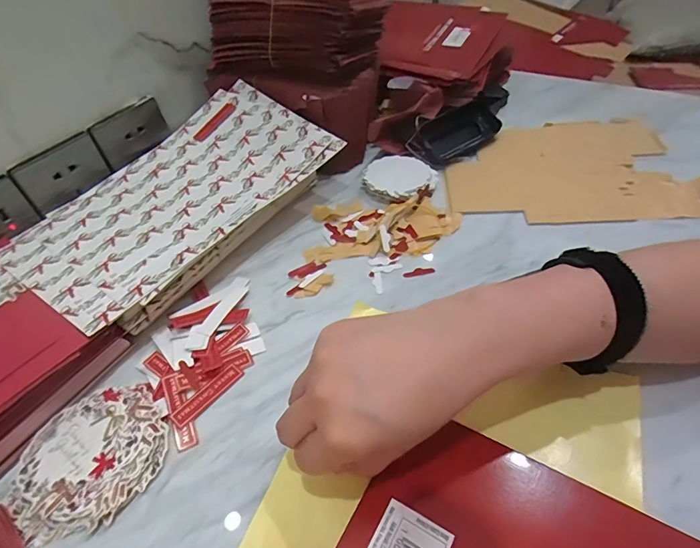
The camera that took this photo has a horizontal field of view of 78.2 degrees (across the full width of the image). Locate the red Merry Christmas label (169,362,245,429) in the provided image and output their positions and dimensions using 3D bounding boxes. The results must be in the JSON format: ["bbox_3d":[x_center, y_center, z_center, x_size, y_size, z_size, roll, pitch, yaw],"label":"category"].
[{"bbox_3d":[-0.107,0.090,0.326,0.014,0.004,0.058,29,56,30],"label":"red Merry Christmas label"}]

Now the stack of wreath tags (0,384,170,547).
[{"bbox_3d":[-0.178,0.127,0.294,0.101,0.015,0.087,-31,50,-21],"label":"stack of wreath tags"}]

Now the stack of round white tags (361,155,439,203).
[{"bbox_3d":[0.054,-0.105,0.476,0.076,0.018,0.071,19,51,23],"label":"stack of round white tags"}]

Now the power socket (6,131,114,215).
[{"bbox_3d":[-0.294,-0.107,0.440,0.013,0.045,0.083,24,54,27],"label":"power socket"}]

